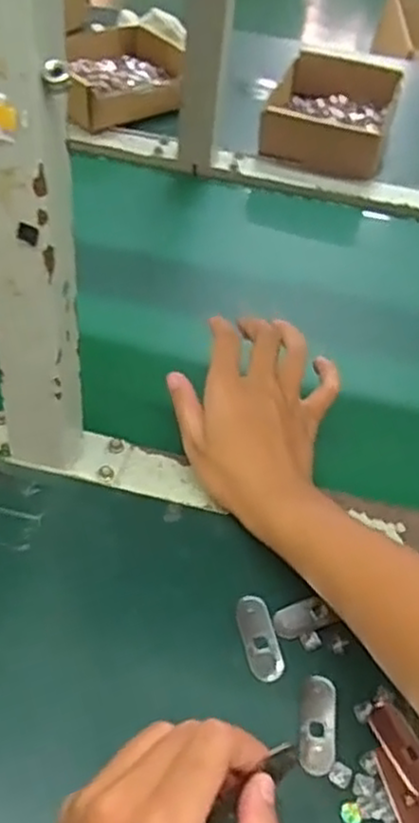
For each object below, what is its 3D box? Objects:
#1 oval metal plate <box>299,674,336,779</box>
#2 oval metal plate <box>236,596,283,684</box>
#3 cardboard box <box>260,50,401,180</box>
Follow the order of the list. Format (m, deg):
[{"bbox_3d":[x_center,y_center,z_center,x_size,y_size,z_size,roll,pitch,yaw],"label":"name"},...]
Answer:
[{"bbox_3d":[0.056,0.163,0.387,0.018,0.004,0.049,7,49,5],"label":"oval metal plate"},{"bbox_3d":[0.028,0.126,0.416,0.019,0.004,0.049,-6,48,-13],"label":"oval metal plate"},{"bbox_3d":[0.142,-0.345,0.857,0.139,0.054,0.187,13,46,5],"label":"cardboard box"}]

